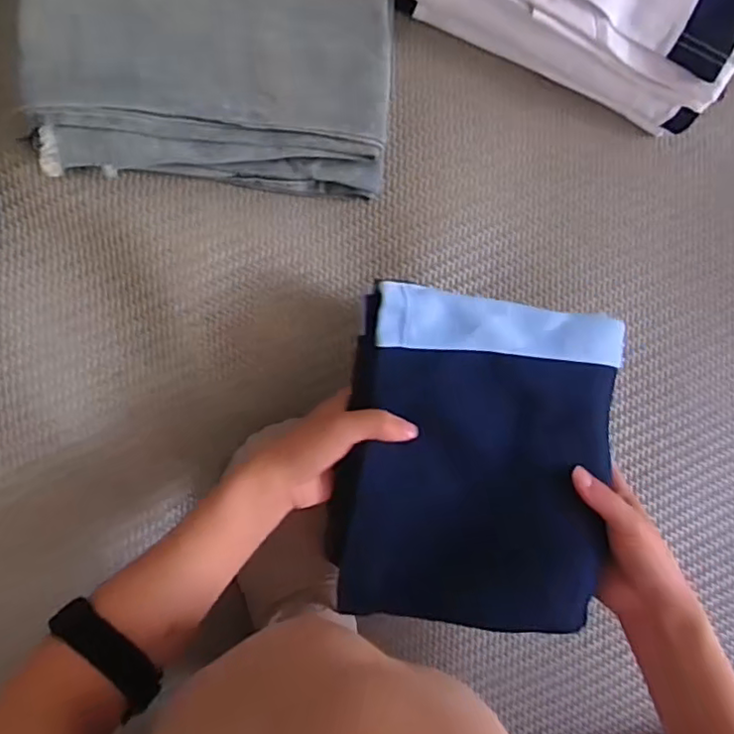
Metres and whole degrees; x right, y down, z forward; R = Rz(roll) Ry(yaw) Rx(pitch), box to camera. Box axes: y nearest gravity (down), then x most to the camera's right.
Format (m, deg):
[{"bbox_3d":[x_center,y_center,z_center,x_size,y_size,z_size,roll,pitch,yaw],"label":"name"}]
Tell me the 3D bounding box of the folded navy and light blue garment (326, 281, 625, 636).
[{"bbox_3d":[0.078,0.065,0.439,0.188,0.049,0.234,9,91,-8],"label":"folded navy and light blue garment"}]

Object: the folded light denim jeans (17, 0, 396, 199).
[{"bbox_3d":[-0.105,-0.243,0.455,0.253,0.050,0.217,-1,92,-8],"label":"folded light denim jeans"}]

